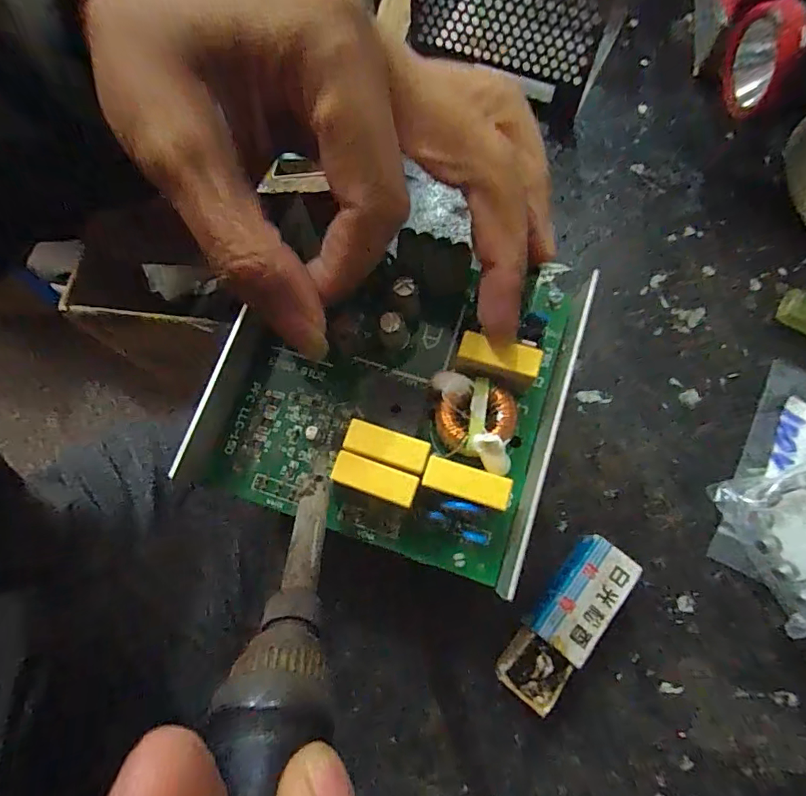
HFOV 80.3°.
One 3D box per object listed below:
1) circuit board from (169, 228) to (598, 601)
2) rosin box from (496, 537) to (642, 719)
[{"bbox_3d":[-0.006,-0.009,0.164,0.123,0.029,0.108,17,72,7],"label":"circuit board"},{"bbox_3d":[0.064,0.089,0.193,0.025,0.020,0.067,38,76,13],"label":"rosin box"}]

